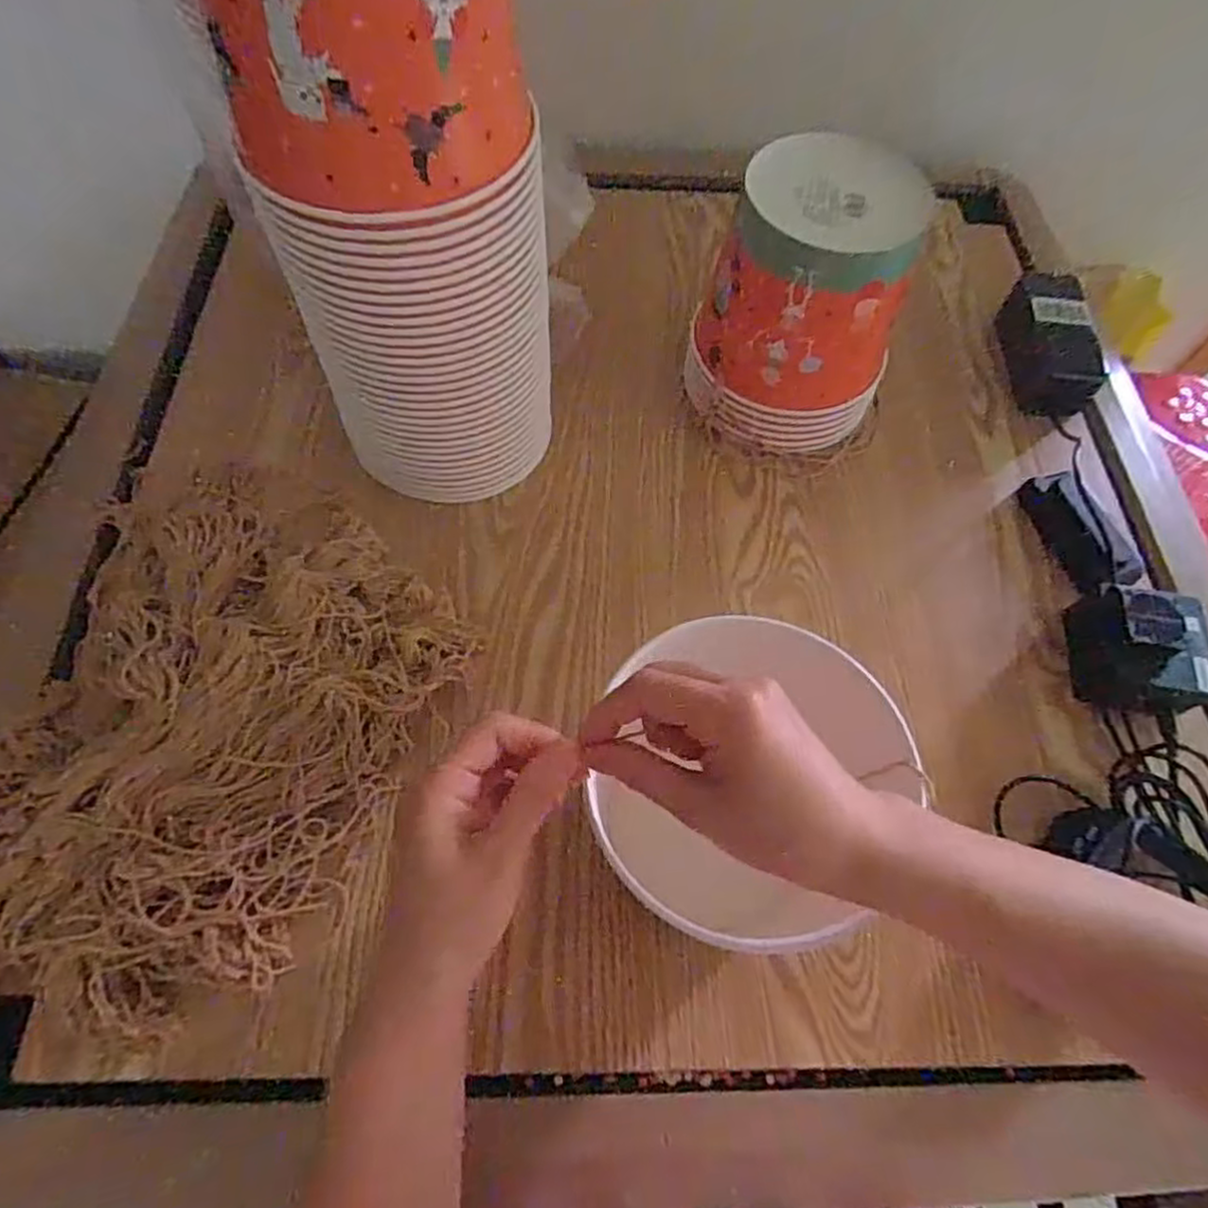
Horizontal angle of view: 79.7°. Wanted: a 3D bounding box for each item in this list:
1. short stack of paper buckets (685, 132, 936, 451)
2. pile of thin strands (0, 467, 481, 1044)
[{"bbox_3d":[0.143,-0.220,0.547,0.142,0.183,0.141,10,63,2],"label":"short stack of paper buckets"},{"bbox_3d":[-0.229,0.060,0.450,0.246,0.064,0.346,6,63,0],"label":"pile of thin strands"}]

